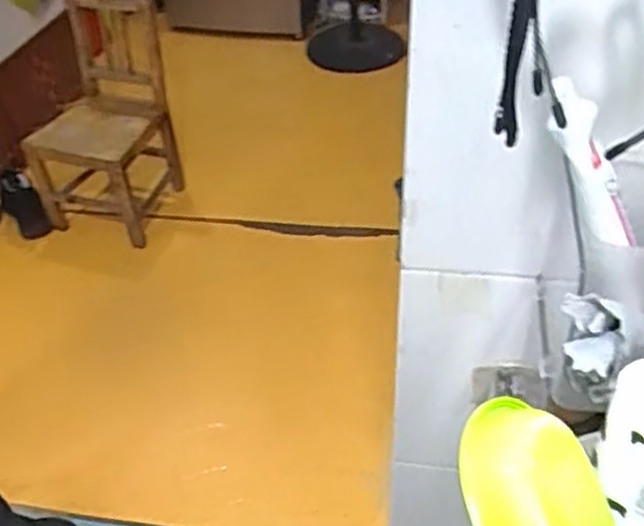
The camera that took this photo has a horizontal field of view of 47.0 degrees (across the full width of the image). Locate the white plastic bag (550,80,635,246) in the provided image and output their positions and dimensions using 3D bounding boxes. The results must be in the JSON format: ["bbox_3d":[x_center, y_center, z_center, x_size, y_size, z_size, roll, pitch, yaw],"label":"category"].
[{"bbox_3d":[0.179,-0.064,0.496,0.017,0.124,0.034,-6,29,48],"label":"white plastic bag"}]

